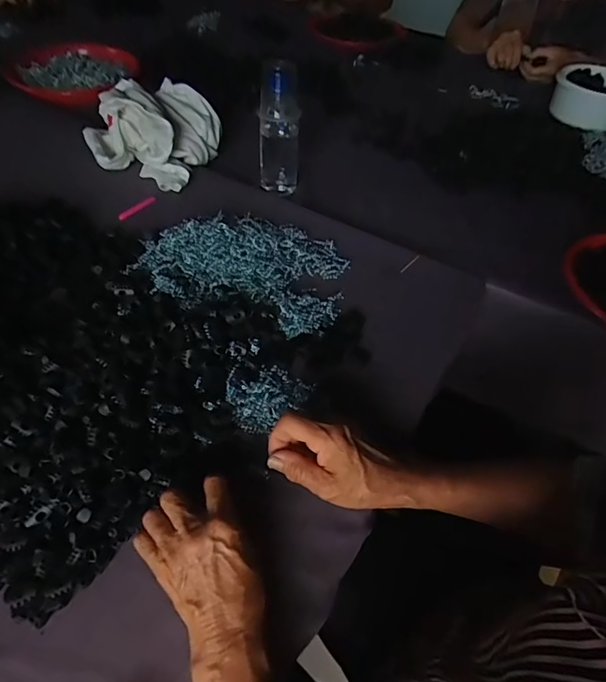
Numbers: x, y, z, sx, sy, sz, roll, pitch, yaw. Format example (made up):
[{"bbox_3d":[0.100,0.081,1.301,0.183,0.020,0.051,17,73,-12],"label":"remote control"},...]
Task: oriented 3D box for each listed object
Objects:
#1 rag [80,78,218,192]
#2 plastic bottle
[{"bbox_3d":[-0.246,-0.340,0.753,0.192,0.093,0.176,16,49,14],"label":"rag"},{"bbox_3d":[-0.037,-0.321,0.708,0.062,0.168,0.076,0,47,-1],"label":"plastic bottle"}]

